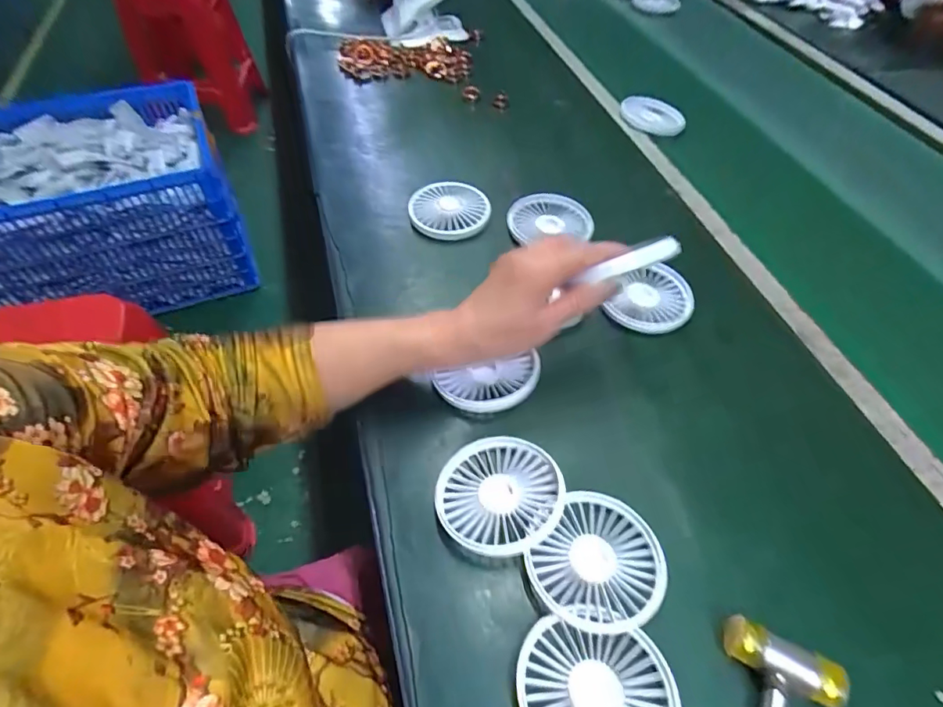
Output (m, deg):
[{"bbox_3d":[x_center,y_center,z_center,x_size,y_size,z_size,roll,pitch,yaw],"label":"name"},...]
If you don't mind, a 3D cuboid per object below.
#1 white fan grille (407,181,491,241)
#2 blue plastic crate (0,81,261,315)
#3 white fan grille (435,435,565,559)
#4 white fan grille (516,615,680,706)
[{"bbox_3d":[-0.026,-0.163,0.547,0.089,0.012,0.087,-9,63,-14],"label":"white fan grille"},{"bbox_3d":[-0.911,-0.338,1.212,0.604,0.374,0.413,-15,57,-14],"label":"blue plastic crate"},{"bbox_3d":[0.021,0.099,0.347,0.084,0.013,0.089,-6,41,5],"label":"white fan grille"},{"bbox_3d":[0.072,0.196,0.275,0.088,0.009,0.077,6,42,4],"label":"white fan grille"}]

